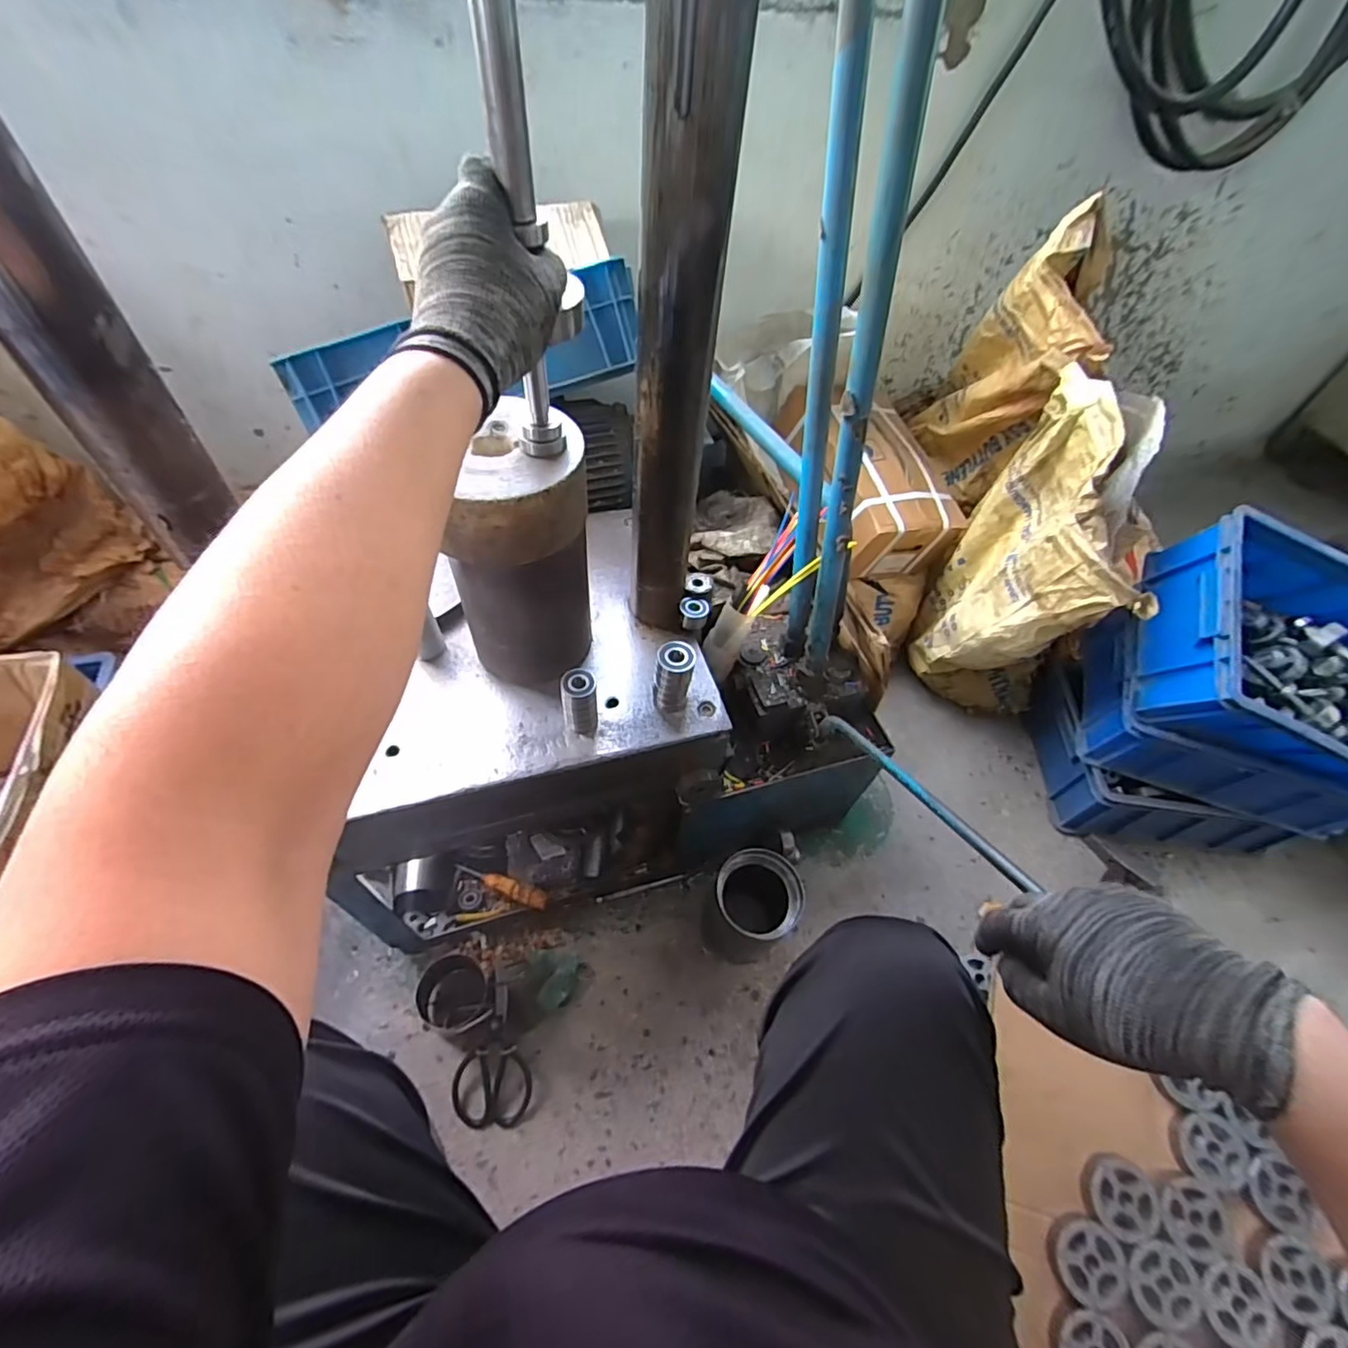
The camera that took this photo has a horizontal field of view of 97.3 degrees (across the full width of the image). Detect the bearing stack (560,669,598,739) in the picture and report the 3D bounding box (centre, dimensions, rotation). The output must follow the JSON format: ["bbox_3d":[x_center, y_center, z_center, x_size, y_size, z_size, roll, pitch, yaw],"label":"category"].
[{"bbox_3d":[-0.096,0.032,0.607,0.034,0.072,0.038,-8,54,-11],"label":"bearing stack"}]

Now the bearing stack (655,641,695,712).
[{"bbox_3d":[-0.001,0.004,0.634,0.042,0.073,0.039,7,53,0],"label":"bearing stack"}]

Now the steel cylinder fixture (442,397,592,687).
[{"bbox_3d":[-0.144,-0.098,0.579,0.102,0.263,0.116,17,53,7],"label":"steel cylinder fixture"}]

